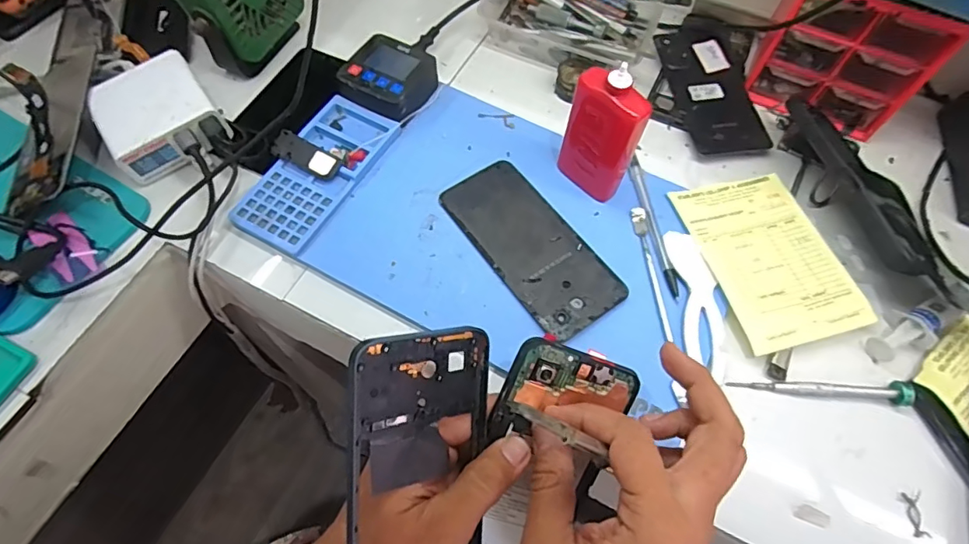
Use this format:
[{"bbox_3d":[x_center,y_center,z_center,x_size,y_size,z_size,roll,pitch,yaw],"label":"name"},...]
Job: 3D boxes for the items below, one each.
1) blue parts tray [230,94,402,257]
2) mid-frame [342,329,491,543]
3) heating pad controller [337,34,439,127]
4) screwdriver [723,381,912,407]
[{"bbox_3d":[-0.140,-0.086,0.436,0.069,0.006,0.152,28,67,10],"label":"blue parts tray"},{"bbox_3d":[-0.033,0.112,0.263,0.081,0.006,0.164,-1,97,-39],"label":"mid-frame"},{"bbox_3d":[-0.086,-0.175,0.471,0.070,0.025,0.074,29,68,11],"label":"heating pad controller"},{"bbox_3d":[0.244,0.086,0.375,0.126,0.011,0.015,3,65,-1],"label":"screwdriver"}]

